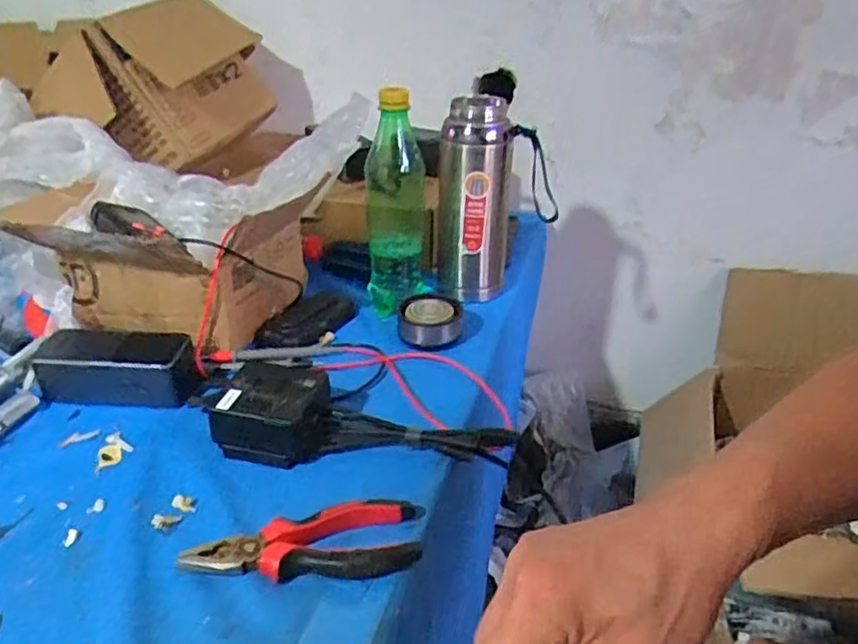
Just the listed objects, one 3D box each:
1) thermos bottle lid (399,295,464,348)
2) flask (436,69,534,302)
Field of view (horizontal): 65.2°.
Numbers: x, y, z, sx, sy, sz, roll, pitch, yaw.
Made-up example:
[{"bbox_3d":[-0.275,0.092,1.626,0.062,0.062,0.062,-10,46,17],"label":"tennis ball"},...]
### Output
[{"bbox_3d":[0.001,-0.006,0.707,0.065,0.032,0.066,-2,30,-4],"label":"thermos bottle lid"},{"bbox_3d":[0.050,-0.138,0.748,0.085,0.216,0.079,-1,30,-3],"label":"flask"}]

